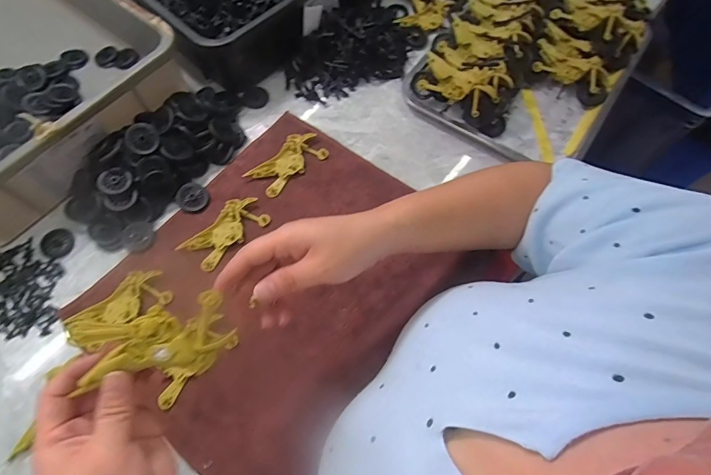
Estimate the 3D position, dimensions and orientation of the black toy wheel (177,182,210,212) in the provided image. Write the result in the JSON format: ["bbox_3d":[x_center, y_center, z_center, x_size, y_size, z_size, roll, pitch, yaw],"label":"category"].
[{"bbox_3d":[-0.206,-0.051,0.488,0.038,0.004,0.037,1,81,-8],"label":"black toy wheel"}]

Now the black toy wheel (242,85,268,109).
[{"bbox_3d":[-0.146,-0.206,0.567,0.034,0.013,0.033,-41,73,-16],"label":"black toy wheel"}]

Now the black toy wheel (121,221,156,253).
[{"bbox_3d":[-0.265,0.001,0.471,0.038,0.007,0.042,-36,72,-14],"label":"black toy wheel"}]

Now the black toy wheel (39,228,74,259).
[{"bbox_3d":[-0.365,0.007,0.472,0.036,0.004,0.043,-42,73,-16],"label":"black toy wheel"}]

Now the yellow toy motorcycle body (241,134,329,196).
[{"bbox_3d":[-0.089,-0.100,0.509,0.100,0.015,0.051,-39,73,-15],"label":"yellow toy motorcycle body"}]

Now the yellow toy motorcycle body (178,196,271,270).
[{"bbox_3d":[-0.158,-0.008,0.472,0.053,0.011,0.099,43,73,16],"label":"yellow toy motorcycle body"}]

